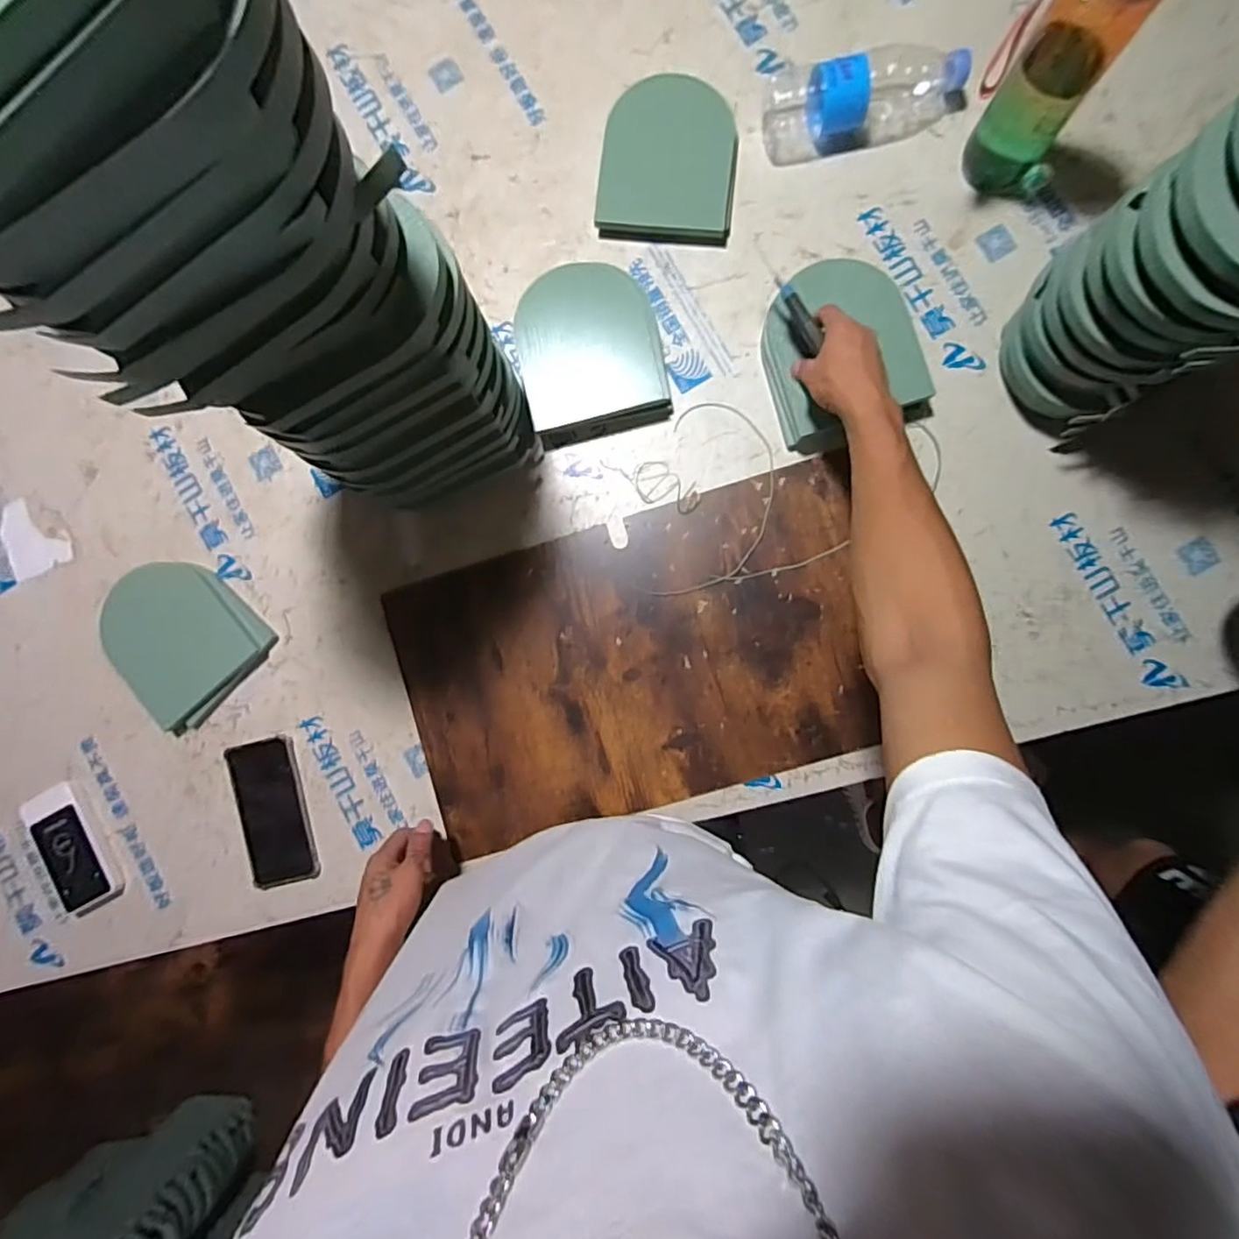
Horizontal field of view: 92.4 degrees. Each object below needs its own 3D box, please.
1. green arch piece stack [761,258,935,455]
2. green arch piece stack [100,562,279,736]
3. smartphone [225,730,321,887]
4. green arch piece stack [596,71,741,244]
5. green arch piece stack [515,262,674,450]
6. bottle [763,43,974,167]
[{"bbox_3d":[0.236,-0.282,0.638,0.151,0.053,0.178,-23,89,3],"label":"green arch piece stack"},{"bbox_3d":[-0.526,0.019,0.704,0.186,0.016,0.163,45,92,3],"label":"green arch piece stack"},{"bbox_3d":[-0.404,0.226,0.697,0.077,0.012,0.169,-13,88,3],"label":"smartphone"},{"bbox_3d":[0.058,-0.525,0.678,0.151,0.028,0.172,6,90,4],"label":"green arch piece stack"},{"bbox_3d":[-0.032,-0.307,0.676,0.167,0.042,0.182,-12,88,3],"label":"green arch piece stack"},{"bbox_3d":[0.272,-0.570,0.650,0.220,0.057,0.071,-4,89,4],"label":"bottle"}]

